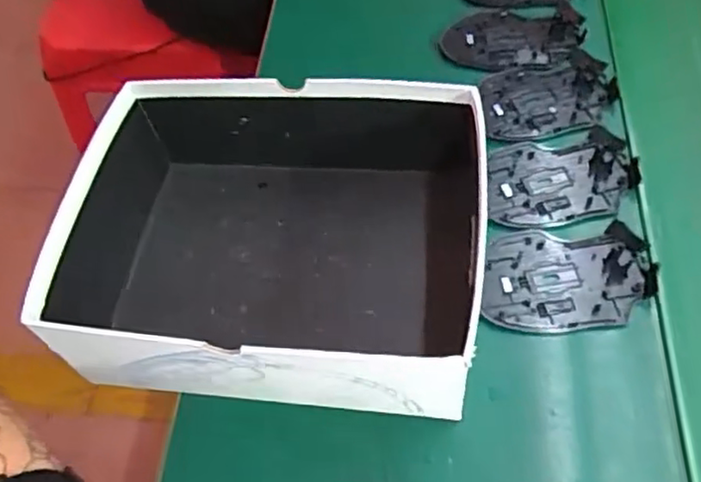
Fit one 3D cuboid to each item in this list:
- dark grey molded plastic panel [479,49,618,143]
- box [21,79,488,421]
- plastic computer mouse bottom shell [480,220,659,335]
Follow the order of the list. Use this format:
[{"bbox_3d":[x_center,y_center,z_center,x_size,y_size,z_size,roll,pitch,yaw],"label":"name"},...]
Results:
[{"bbox_3d":[0.156,-0.115,0.516,0.106,0.007,0.077,-12,57,-3],"label":"dark grey molded plastic panel"},{"bbox_3d":[-0.048,-0.004,0.415,0.237,0.085,0.192,4,58,8],"label":"box"},{"bbox_3d":[0.141,0.023,0.427,0.107,0.008,0.074,-1,57,4],"label":"plastic computer mouse bottom shell"}]

